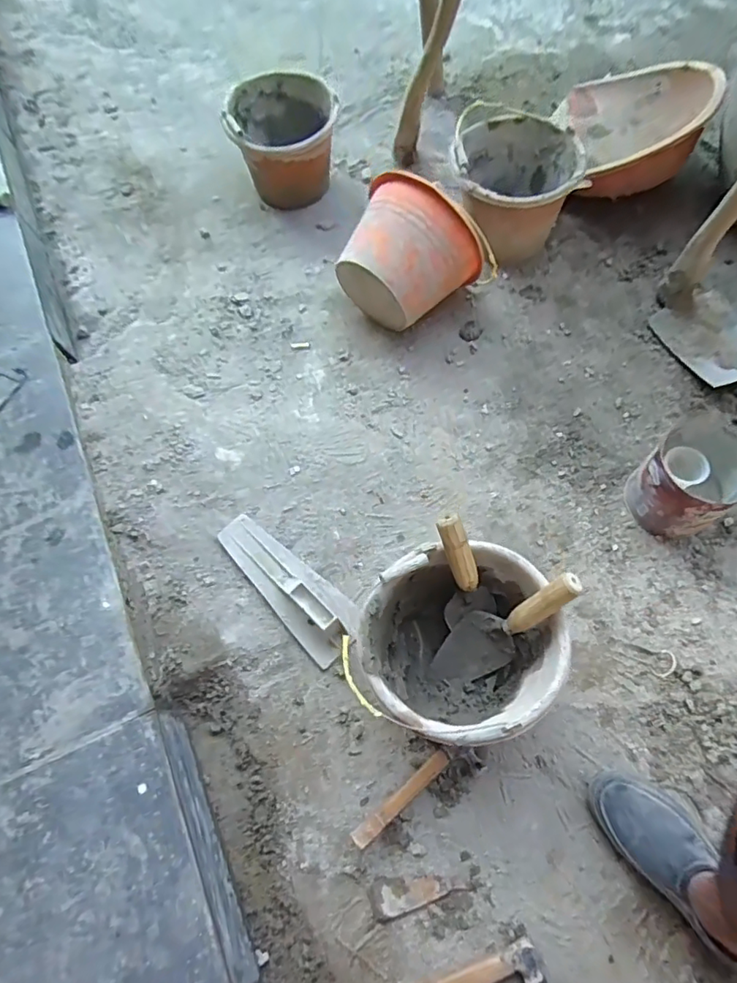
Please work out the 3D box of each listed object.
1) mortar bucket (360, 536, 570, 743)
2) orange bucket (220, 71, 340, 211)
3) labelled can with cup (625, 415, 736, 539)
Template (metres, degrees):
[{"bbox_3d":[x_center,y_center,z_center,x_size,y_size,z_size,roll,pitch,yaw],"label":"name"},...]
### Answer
[{"bbox_3d":[0.136,0.233,0.840,0.272,0.204,0.253,-1,65,2],"label":"mortar bucket"},{"bbox_3d":[-0.201,-0.859,1.393,0.259,0.204,0.293,-16,65,-5],"label":"orange bucket"},{"bbox_3d":[0.546,-0.013,0.981,0.151,0.149,0.152,-32,67,-12],"label":"labelled can with cup"}]

